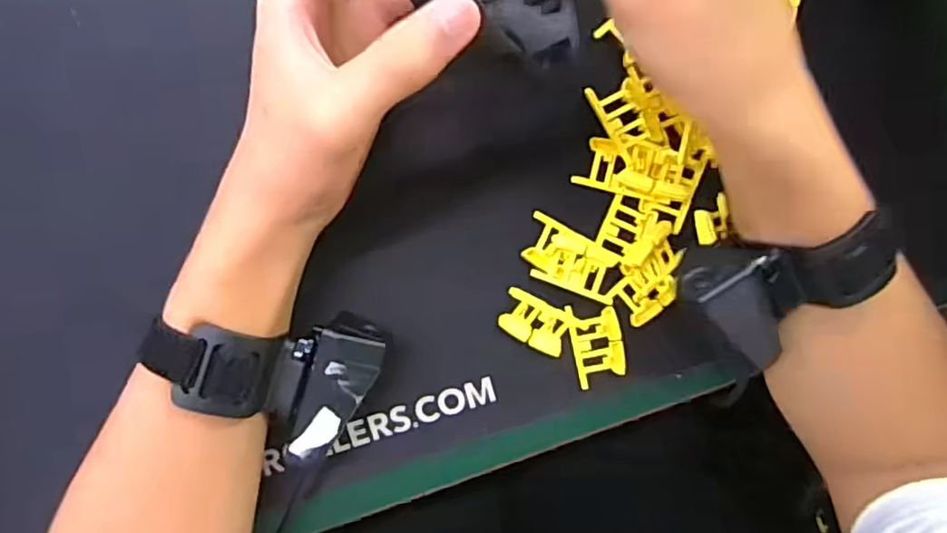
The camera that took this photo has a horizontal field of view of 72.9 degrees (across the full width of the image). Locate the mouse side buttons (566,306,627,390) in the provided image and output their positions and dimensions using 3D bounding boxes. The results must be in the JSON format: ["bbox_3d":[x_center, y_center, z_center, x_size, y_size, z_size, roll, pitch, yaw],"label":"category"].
[{"bbox_3d":[0.066,0.041,0.336,0.026,0.006,0.042,-15,94,-7],"label":"mouse side buttons"}]

